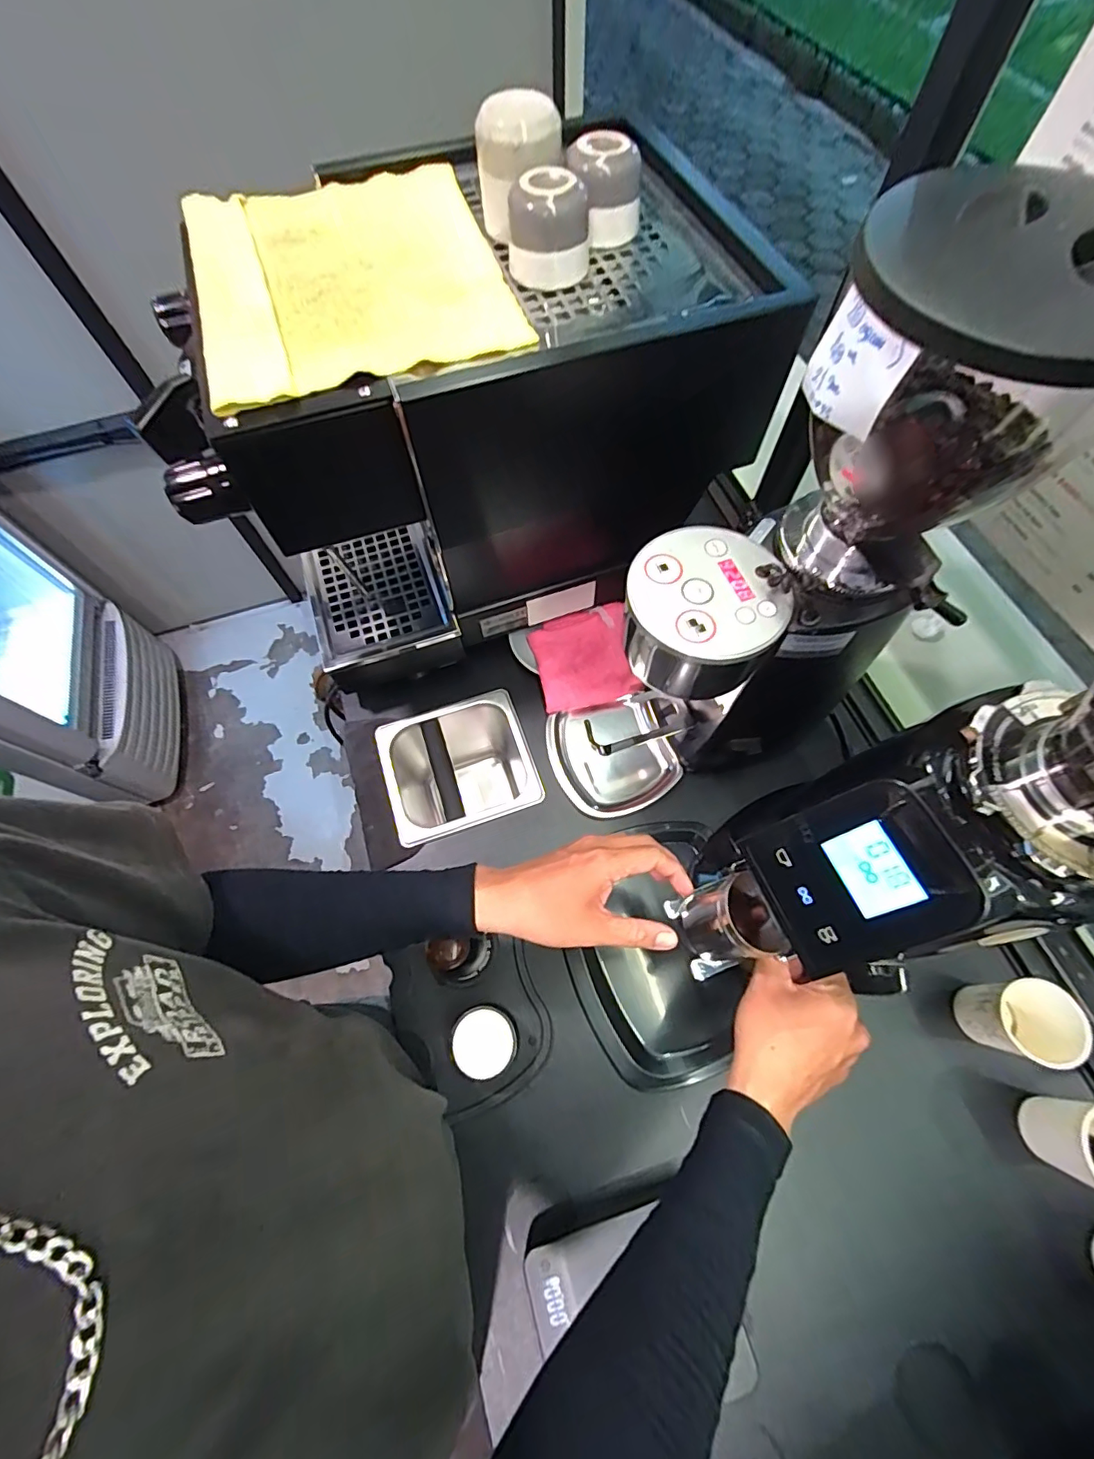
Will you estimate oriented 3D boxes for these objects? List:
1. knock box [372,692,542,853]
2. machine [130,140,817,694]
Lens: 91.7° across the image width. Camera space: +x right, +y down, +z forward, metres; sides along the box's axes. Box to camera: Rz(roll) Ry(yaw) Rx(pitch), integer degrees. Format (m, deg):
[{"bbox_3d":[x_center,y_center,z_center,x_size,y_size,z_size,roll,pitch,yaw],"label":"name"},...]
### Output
[{"bbox_3d":[-0.111,0.069,0.733,0.179,0.183,0.178,-20,67,-6],"label":"knock box"},{"bbox_3d":[-0.090,-0.315,0.575,0.490,0.337,0.340,-20,67,-6],"label":"machine"}]

